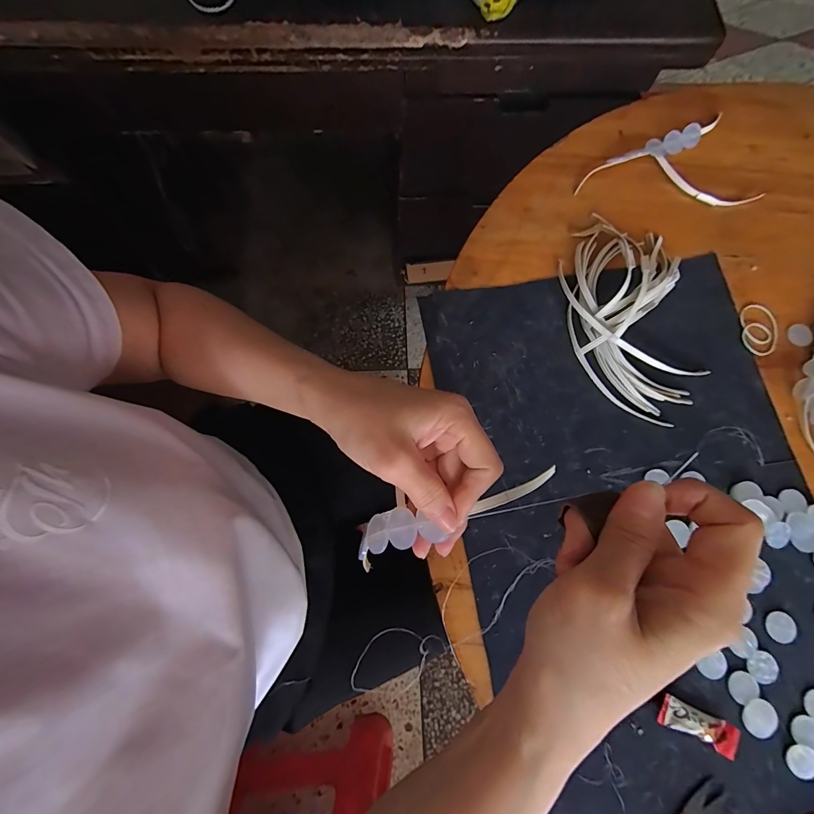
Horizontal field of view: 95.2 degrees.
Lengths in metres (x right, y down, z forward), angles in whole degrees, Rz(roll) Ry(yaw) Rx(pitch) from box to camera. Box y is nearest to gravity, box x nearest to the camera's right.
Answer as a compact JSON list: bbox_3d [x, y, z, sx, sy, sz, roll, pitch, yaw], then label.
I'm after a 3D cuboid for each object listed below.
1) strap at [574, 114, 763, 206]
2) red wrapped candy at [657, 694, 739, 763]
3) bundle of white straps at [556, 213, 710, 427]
[{"bbox_3d":[0.315,-0.264,0.437,0.215,0.010,0.118,-26,79,-7],"label":"strap"},{"bbox_3d":[0.246,0.269,0.313,0.059,0.011,0.024,23,78,4],"label":"red wrapped candy"},{"bbox_3d":[0.236,-0.100,0.383,0.131,0.040,0.227,0,77,-1],"label":"bundle of white straps"}]

